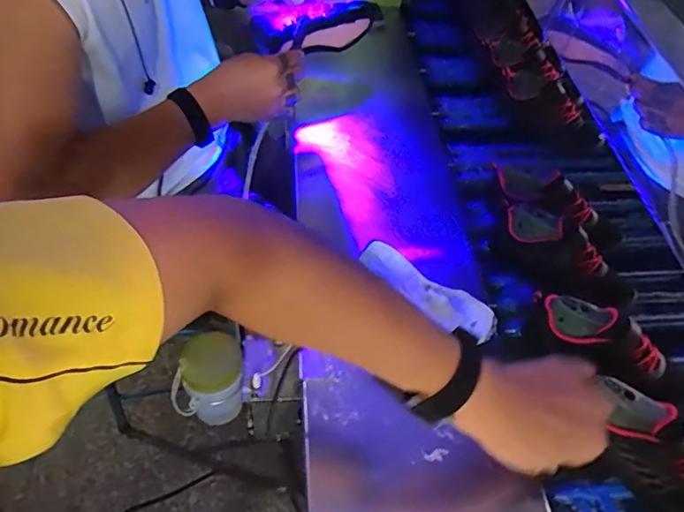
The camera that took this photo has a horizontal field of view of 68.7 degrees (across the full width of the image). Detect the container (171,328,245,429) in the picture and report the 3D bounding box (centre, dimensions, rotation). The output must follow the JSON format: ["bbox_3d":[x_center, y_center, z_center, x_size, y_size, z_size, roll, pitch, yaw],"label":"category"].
[{"bbox_3d":[-0.167,0.156,0.632,0.089,0.119,0.075,0,53,-5],"label":"container"}]

